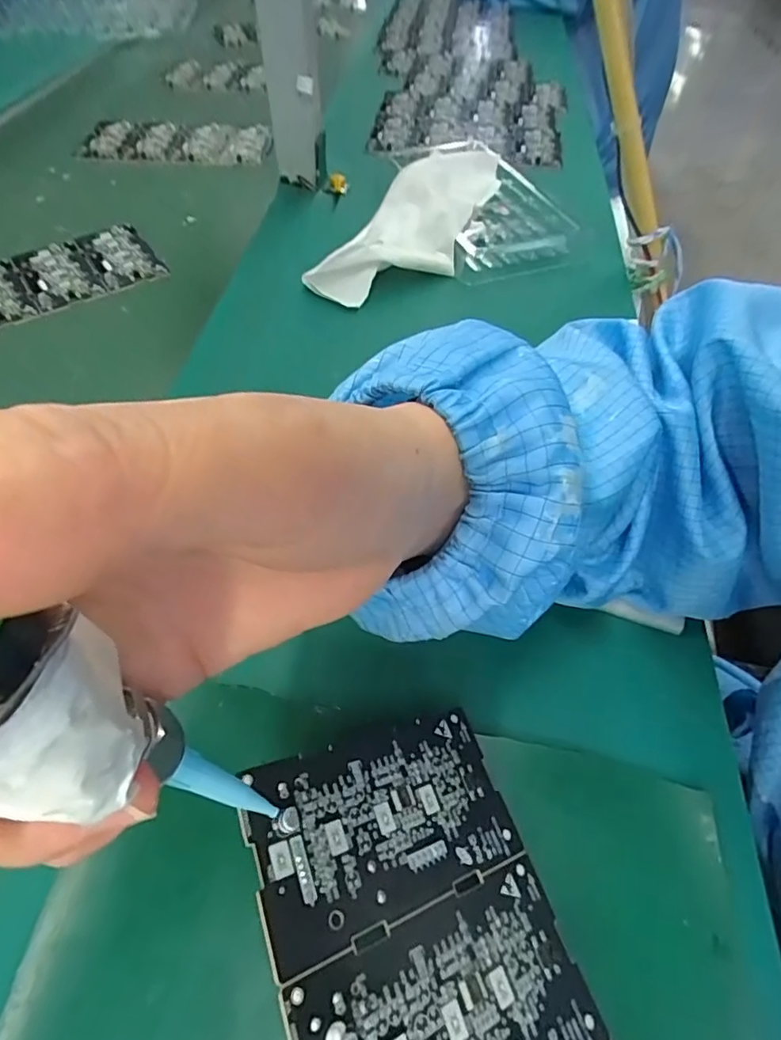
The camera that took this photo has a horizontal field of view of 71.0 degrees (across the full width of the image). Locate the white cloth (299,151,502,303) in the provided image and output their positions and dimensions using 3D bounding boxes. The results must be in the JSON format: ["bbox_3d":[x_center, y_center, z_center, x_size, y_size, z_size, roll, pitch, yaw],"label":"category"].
[{"bbox_3d":[0.032,-0.280,0.500,0.095,0.030,0.280,22,56,15],"label":"white cloth"}]

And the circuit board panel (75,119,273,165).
[{"bbox_3d":[-0.257,-0.460,0.663,0.225,0.008,0.099,2,59,-1],"label":"circuit board panel"}]

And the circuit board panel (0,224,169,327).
[{"bbox_3d":[-0.315,-0.209,0.481,0.239,0.007,0.110,-29,62,-21],"label":"circuit board panel"}]

